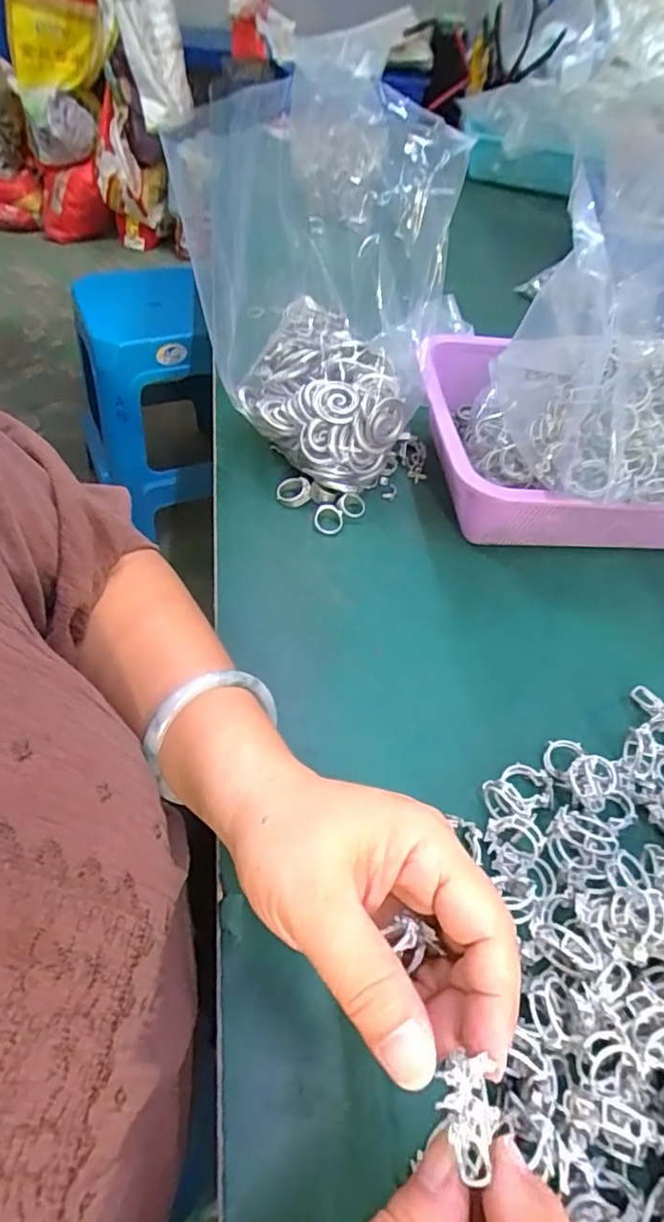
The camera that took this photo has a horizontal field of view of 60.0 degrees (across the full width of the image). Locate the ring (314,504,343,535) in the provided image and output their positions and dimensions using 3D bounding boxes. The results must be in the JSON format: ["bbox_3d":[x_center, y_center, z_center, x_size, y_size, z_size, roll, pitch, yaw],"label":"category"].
[{"bbox_3d":[-0.002,-0.076,0.473,0.023,0.007,0.026,11,52,0],"label":"ring"}]

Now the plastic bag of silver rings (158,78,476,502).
[{"bbox_3d":[0.004,-0.224,0.450,0.142,0.235,0.122,31,55,17],"label":"plastic bag of silver rings"}]

